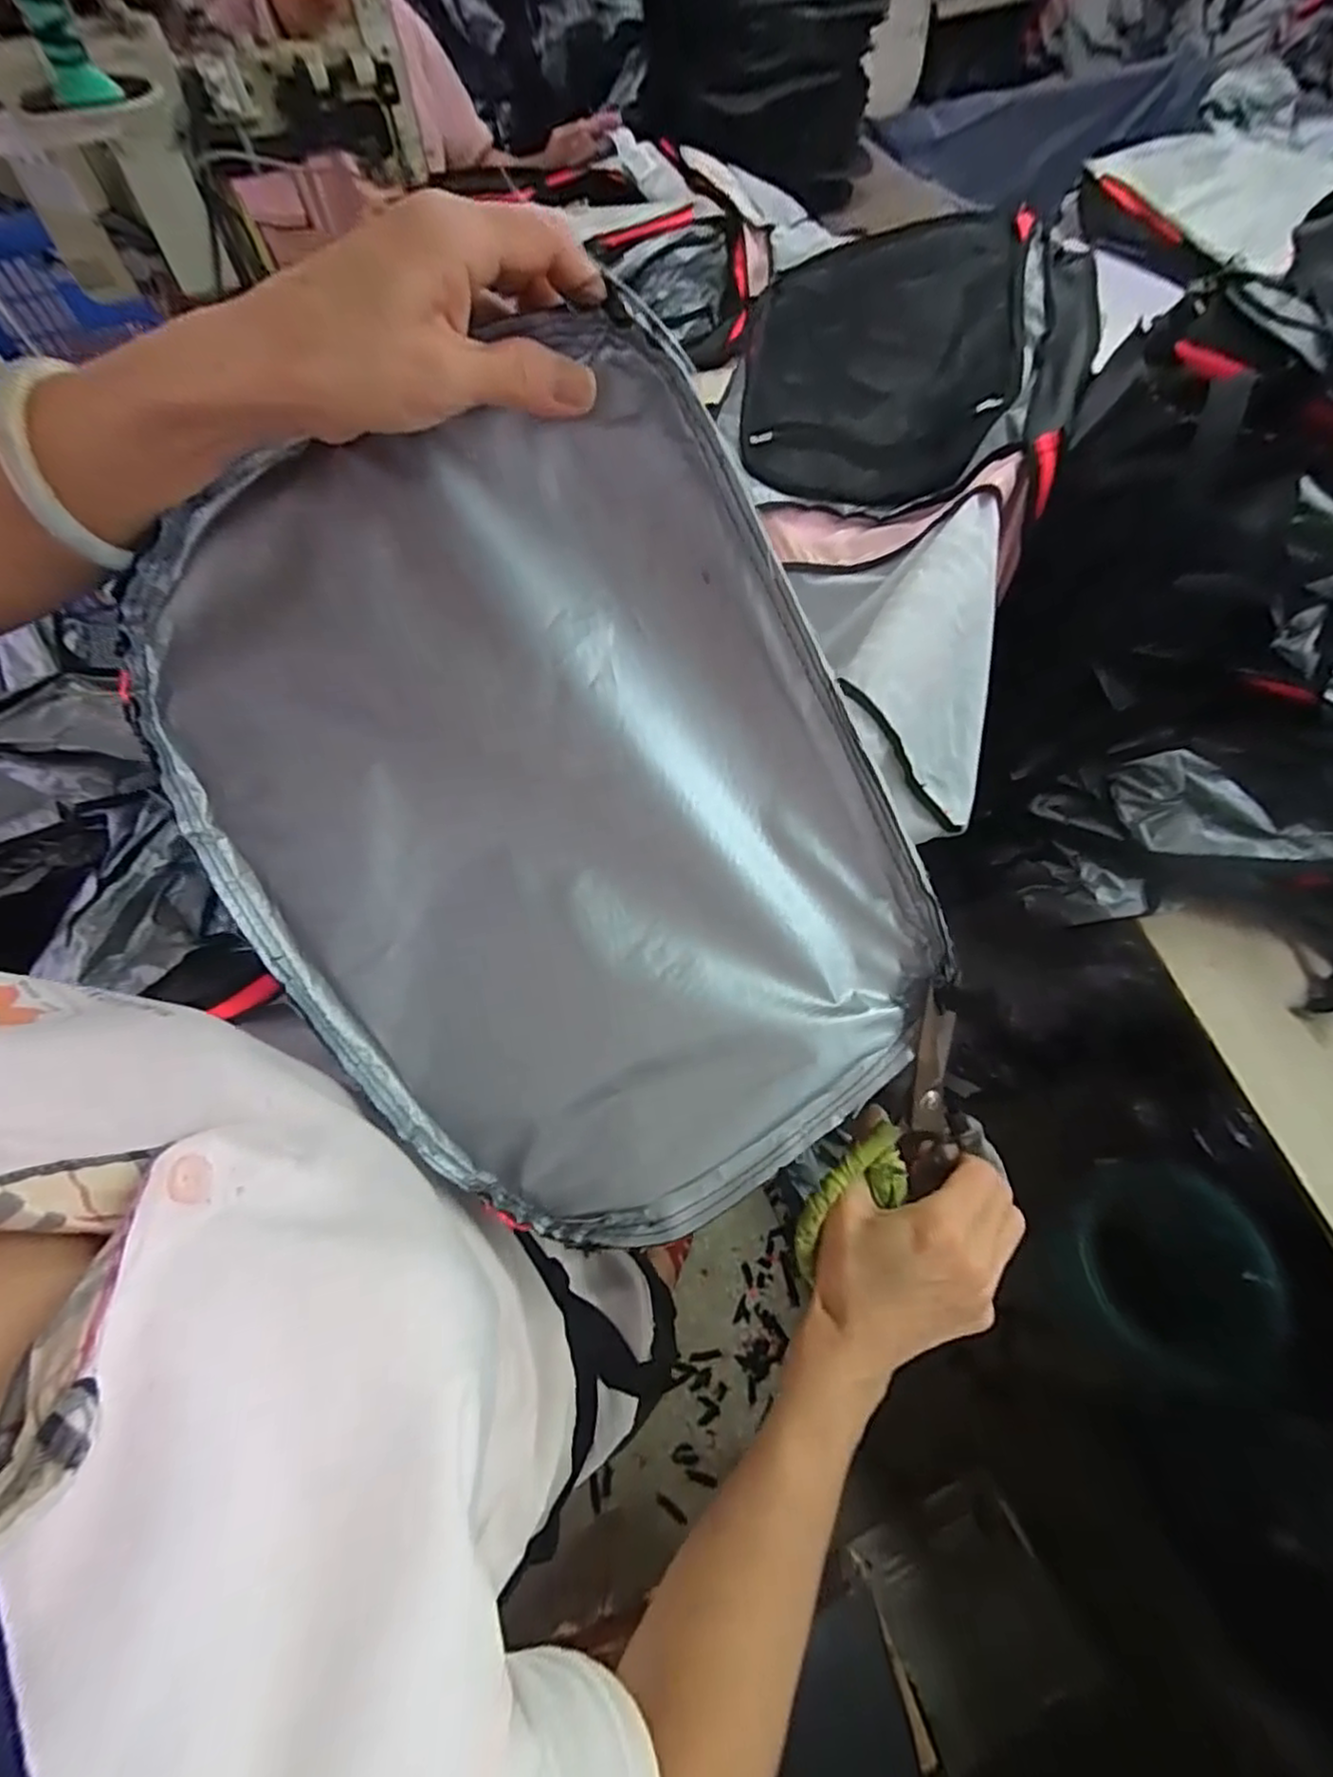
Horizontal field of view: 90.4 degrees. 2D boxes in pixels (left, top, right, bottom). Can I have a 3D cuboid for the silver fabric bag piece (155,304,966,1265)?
[{"bbox_3d":[-0.052,-0.017,0.301,0.284,0.031,0.357,-28,100,7],"label":"silver fabric bag piece"}]

